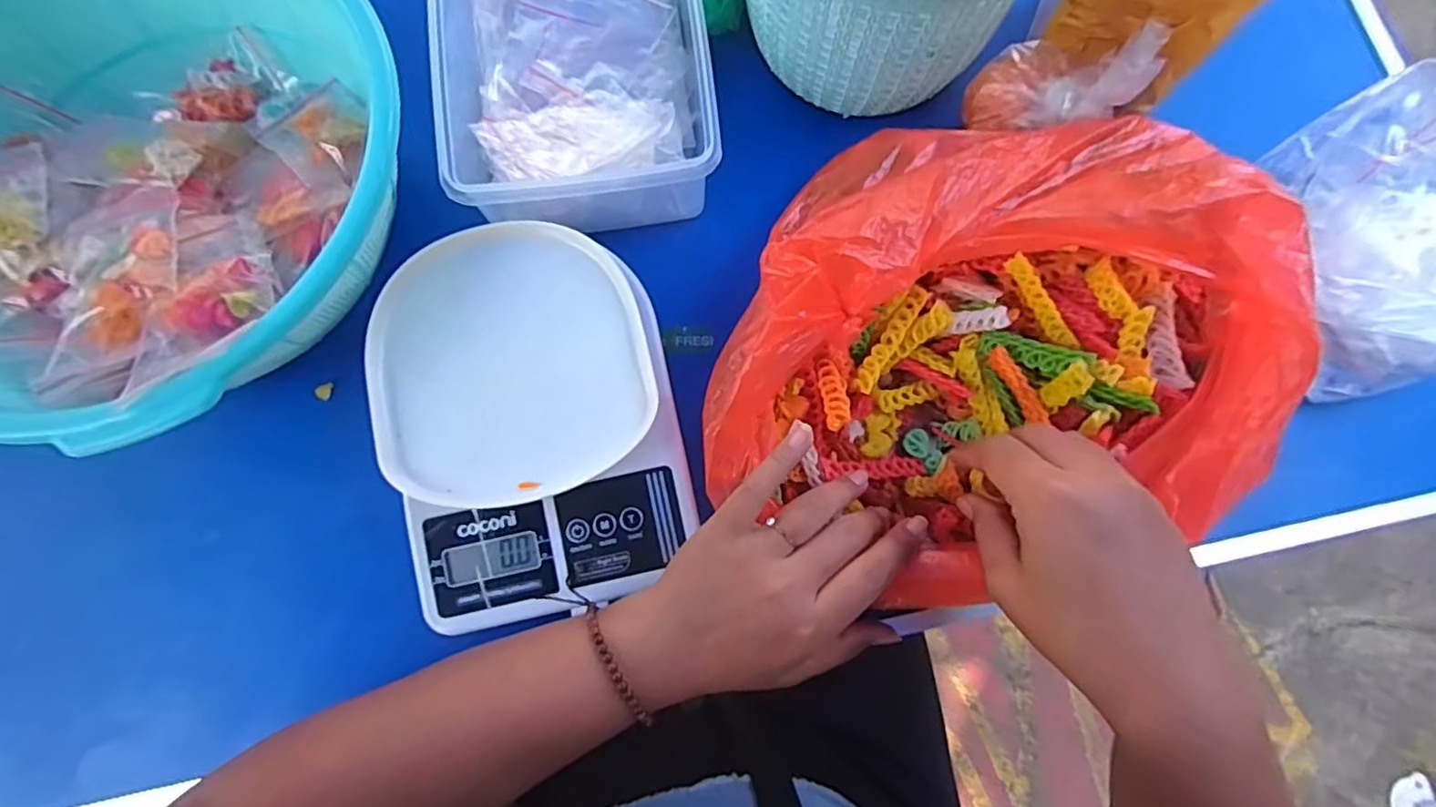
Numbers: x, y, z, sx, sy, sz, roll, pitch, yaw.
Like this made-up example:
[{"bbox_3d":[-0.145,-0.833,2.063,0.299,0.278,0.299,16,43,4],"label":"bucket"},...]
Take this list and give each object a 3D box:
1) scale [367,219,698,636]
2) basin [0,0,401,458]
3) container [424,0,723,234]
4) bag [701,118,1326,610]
[{"bbox_3d":[-0.103,0.008,0.353,0.156,0.039,0.212,-12,79,-2],"label":"scale"},{"bbox_3d":[-0.309,-0.121,0.348,0.281,0.091,0.277,0,79,1],"label":"basin"},{"bbox_3d":[-0.096,-0.234,0.394,0.168,0.068,0.239,-12,77,-3],"label":"container"},{"bbox_3d":[0.140,-0.038,0.337,0.239,0.097,0.278,38,82,7],"label":"bag"}]

